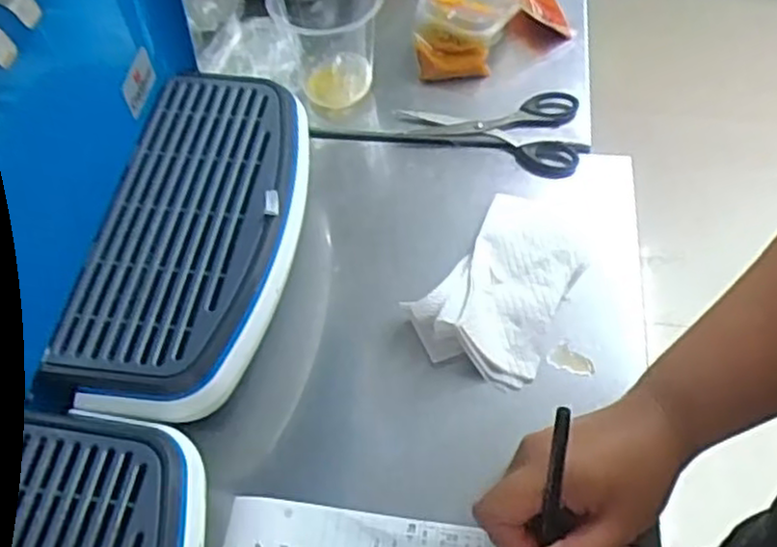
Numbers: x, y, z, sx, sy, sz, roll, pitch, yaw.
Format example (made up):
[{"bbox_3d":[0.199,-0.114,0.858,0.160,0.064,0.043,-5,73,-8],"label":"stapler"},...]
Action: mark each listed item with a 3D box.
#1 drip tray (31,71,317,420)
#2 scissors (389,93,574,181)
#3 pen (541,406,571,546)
[{"bbox_3d":[-0.129,-0.030,0.484,0.128,0.027,0.251,5,58,7],"label":"drip tray"},{"bbox_3d":[0.084,-0.119,0.612,0.149,0.008,0.085,0,57,4],"label":"scissors"},{"bbox_3d":[0.087,0.131,0.389,0.008,0.137,0.013,1,27,5],"label":"pen"}]

